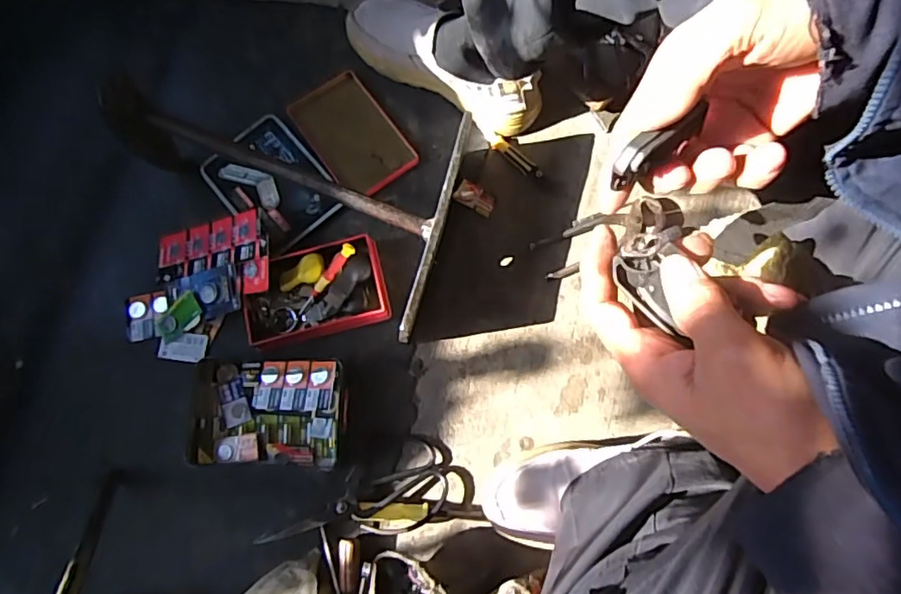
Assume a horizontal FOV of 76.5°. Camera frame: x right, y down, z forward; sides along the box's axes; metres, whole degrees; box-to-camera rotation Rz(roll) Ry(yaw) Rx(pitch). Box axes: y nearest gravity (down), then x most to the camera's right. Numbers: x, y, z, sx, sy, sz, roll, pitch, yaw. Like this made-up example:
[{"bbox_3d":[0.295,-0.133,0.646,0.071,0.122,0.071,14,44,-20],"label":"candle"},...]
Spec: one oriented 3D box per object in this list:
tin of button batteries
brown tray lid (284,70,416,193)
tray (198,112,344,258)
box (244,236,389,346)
[{"bbox_3d":[-0.198,0.125,0.625,0.167,0.029,0.112,2,76,2],"label":"tin of button batteries"},{"bbox_3d":[-0.123,-0.203,0.706,0.097,0.012,0.157,-36,78,-7],"label":"brown tray lid"},{"bbox_3d":[-0.217,-0.137,0.697,0.117,0.025,0.162,-40,78,-8],"label":"tray"},{"bbox_3d":[-0.152,-0.005,0.649,0.158,0.038,0.100,-13,76,-2],"label":"box"}]

